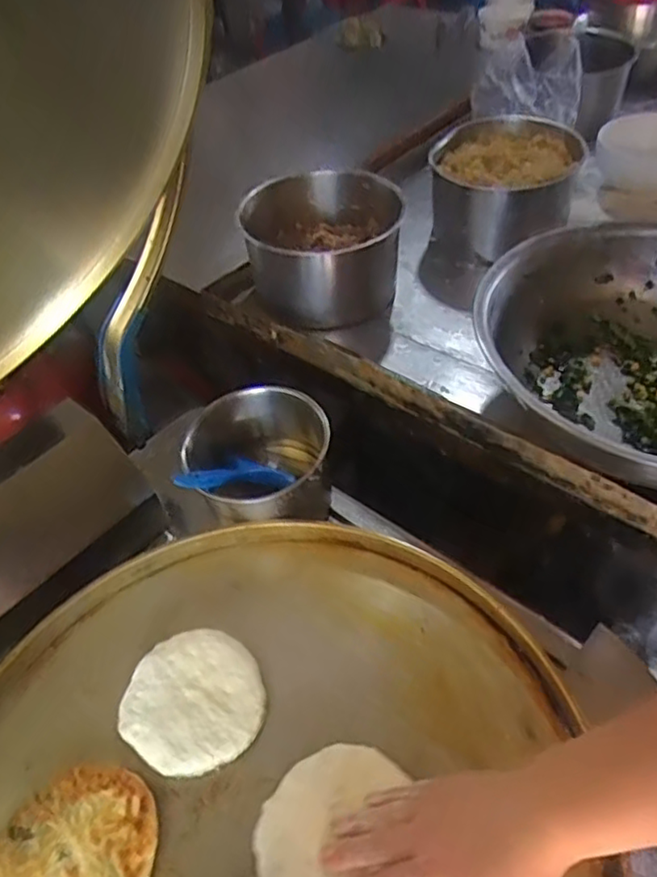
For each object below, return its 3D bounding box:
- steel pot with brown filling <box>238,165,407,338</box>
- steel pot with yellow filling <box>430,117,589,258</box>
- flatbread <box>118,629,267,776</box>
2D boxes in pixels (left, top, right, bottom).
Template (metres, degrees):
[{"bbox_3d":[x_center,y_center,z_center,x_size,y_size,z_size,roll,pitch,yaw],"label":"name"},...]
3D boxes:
[{"bbox_3d":[-0.010,-0.249,0.865,0.193,0.129,0.183,5,48,10],"label":"steel pot with brown filling"},{"bbox_3d":[0.252,-0.363,0.945,0.196,0.116,0.238,16,51,19],"label":"steel pot with yellow filling"},{"bbox_3d":[-0.116,0.226,0.562,0.114,0.015,0.117,-3,47,3],"label":"flatbread"}]

